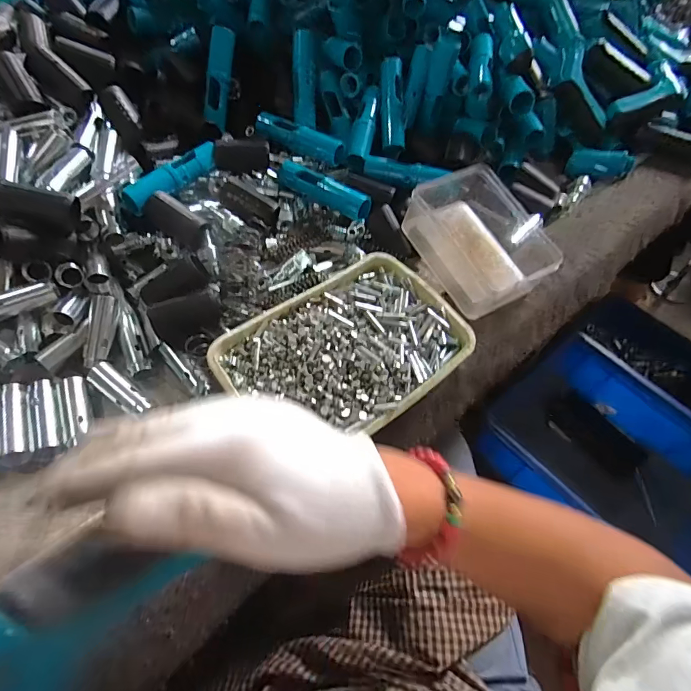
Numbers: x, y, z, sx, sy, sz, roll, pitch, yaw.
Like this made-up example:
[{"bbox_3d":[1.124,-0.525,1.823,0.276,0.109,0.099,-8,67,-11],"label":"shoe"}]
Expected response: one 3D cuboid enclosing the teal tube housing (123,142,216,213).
[{"bbox_3d":[-0.192,-0.186,0.465,0.026,0.024,0.115,32,60,17],"label":"teal tube housing"}]

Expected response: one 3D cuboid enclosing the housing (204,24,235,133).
[{"bbox_3d":[-0.165,-0.345,0.547,0.030,0.117,0.025,11,15,4],"label":"housing"}]

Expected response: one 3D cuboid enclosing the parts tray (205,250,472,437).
[{"bbox_3d":[0.000,0.010,0.375,0.203,0.045,0.143,-34,65,-23],"label":"parts tray"}]

